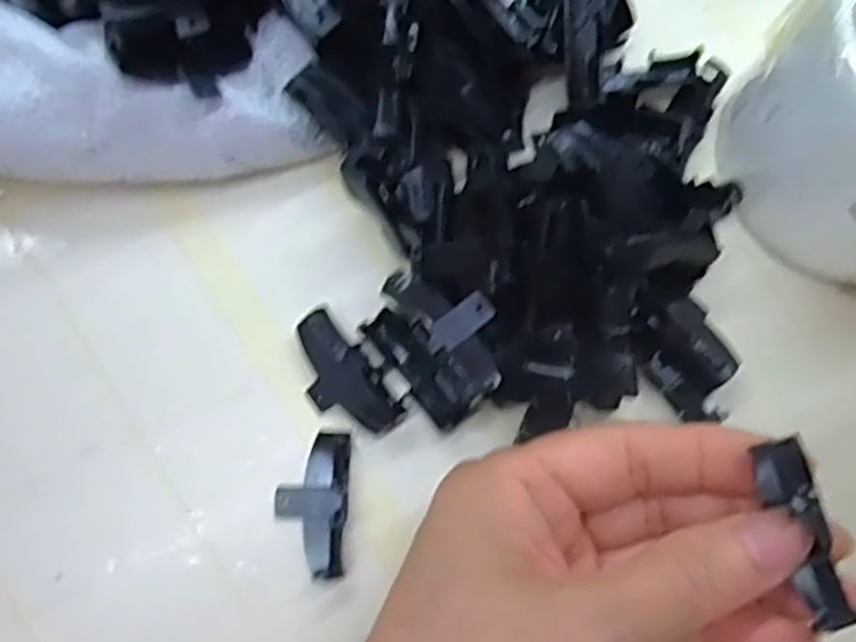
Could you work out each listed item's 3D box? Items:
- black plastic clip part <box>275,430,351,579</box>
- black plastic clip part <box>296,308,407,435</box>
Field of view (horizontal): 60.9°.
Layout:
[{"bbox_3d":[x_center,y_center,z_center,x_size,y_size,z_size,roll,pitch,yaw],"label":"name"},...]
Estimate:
[{"bbox_3d":[-0.034,0.052,0.210,0.021,0.011,0.040,4,78,-1],"label":"black plastic clip part"},{"bbox_3d":[-0.026,0.017,0.218,0.020,0.010,0.040,-38,82,-8],"label":"black plastic clip part"}]

